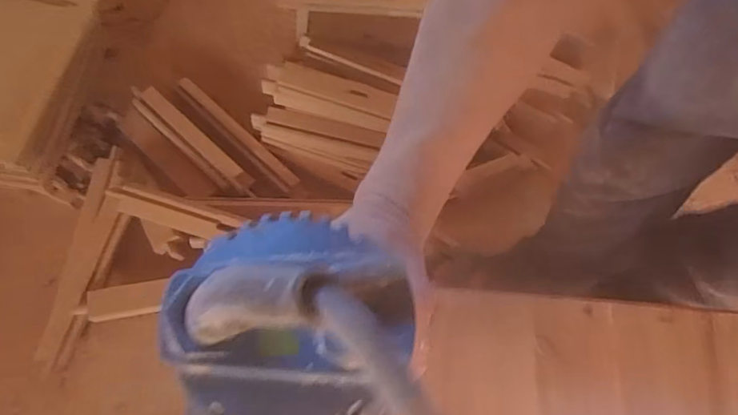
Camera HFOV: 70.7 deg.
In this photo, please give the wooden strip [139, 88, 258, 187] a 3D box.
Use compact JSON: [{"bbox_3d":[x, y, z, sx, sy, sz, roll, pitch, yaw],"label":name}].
[{"bbox_3d":[-0.335,-0.138,1.011,0.284,0.011,0.031,42,73,5],"label":"wooden strip"}]

